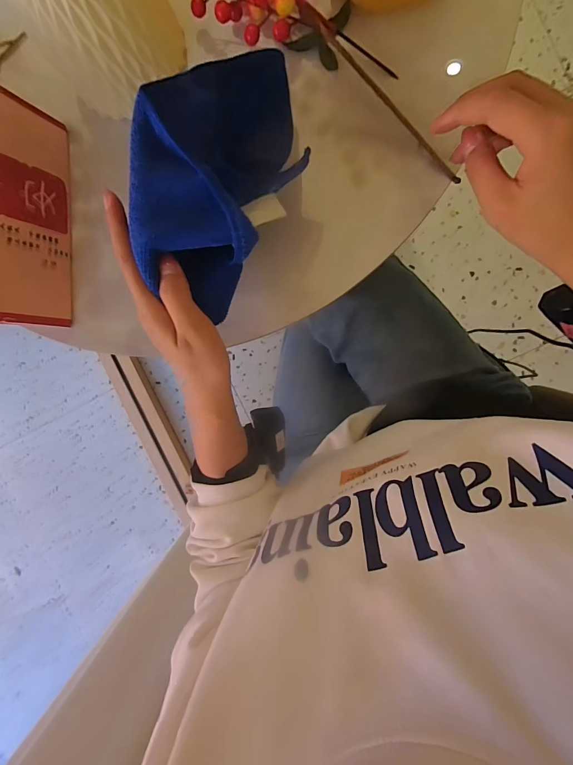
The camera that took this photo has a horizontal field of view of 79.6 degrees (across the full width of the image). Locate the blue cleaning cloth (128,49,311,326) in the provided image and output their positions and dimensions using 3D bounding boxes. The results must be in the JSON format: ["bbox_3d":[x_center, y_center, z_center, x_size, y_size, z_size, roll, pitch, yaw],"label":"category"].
[{"bbox_3d":[-0.048,-0.159,0.251,0.090,0.069,0.201,11,75,7],"label":"blue cleaning cloth"}]

